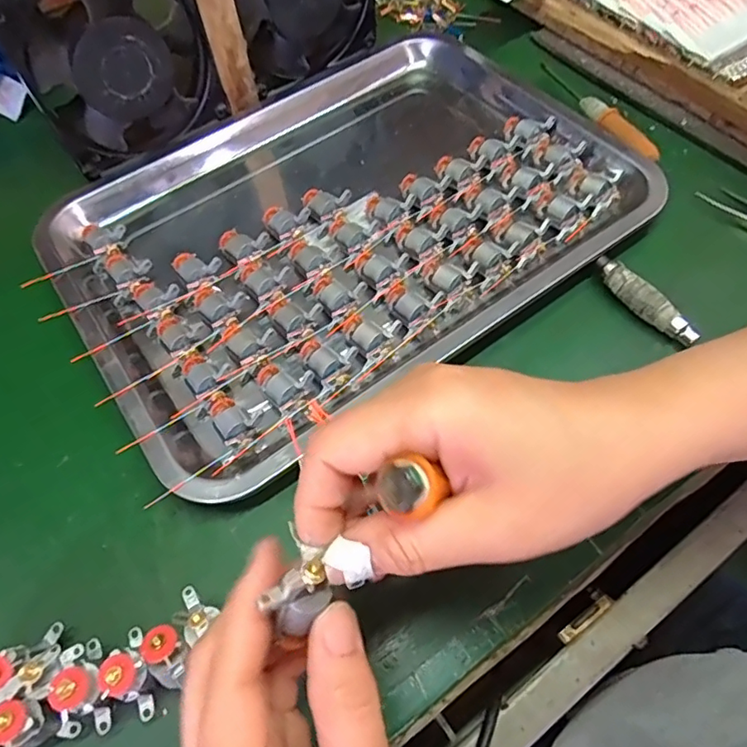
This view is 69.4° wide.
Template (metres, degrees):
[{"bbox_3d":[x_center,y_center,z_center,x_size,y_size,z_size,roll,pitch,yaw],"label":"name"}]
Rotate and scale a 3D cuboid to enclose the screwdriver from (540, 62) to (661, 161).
[{"bbox_3d":[0.159,-0.193,0.389,0.018,0.011,0.128,-24,63,-12],"label":"screwdriver"}]

